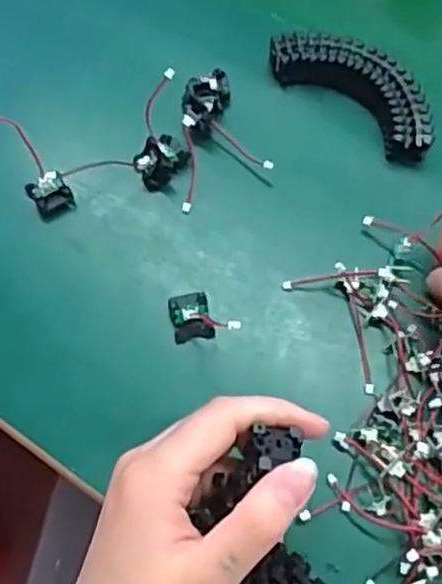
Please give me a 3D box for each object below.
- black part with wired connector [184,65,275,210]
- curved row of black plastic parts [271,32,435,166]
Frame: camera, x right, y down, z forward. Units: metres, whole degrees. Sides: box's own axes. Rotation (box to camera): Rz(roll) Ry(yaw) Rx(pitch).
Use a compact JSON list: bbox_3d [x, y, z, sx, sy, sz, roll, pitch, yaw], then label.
[{"bbox_3d":[-0.009,-0.094,0.395,0.053,0.026,0.080,-19,70,-4],"label":"black part with wired connector"},{"bbox_3d":[0.083,-0.120,0.403,0.108,0.028,0.042,39,76,15],"label":"curved row of black plastic parts"}]

